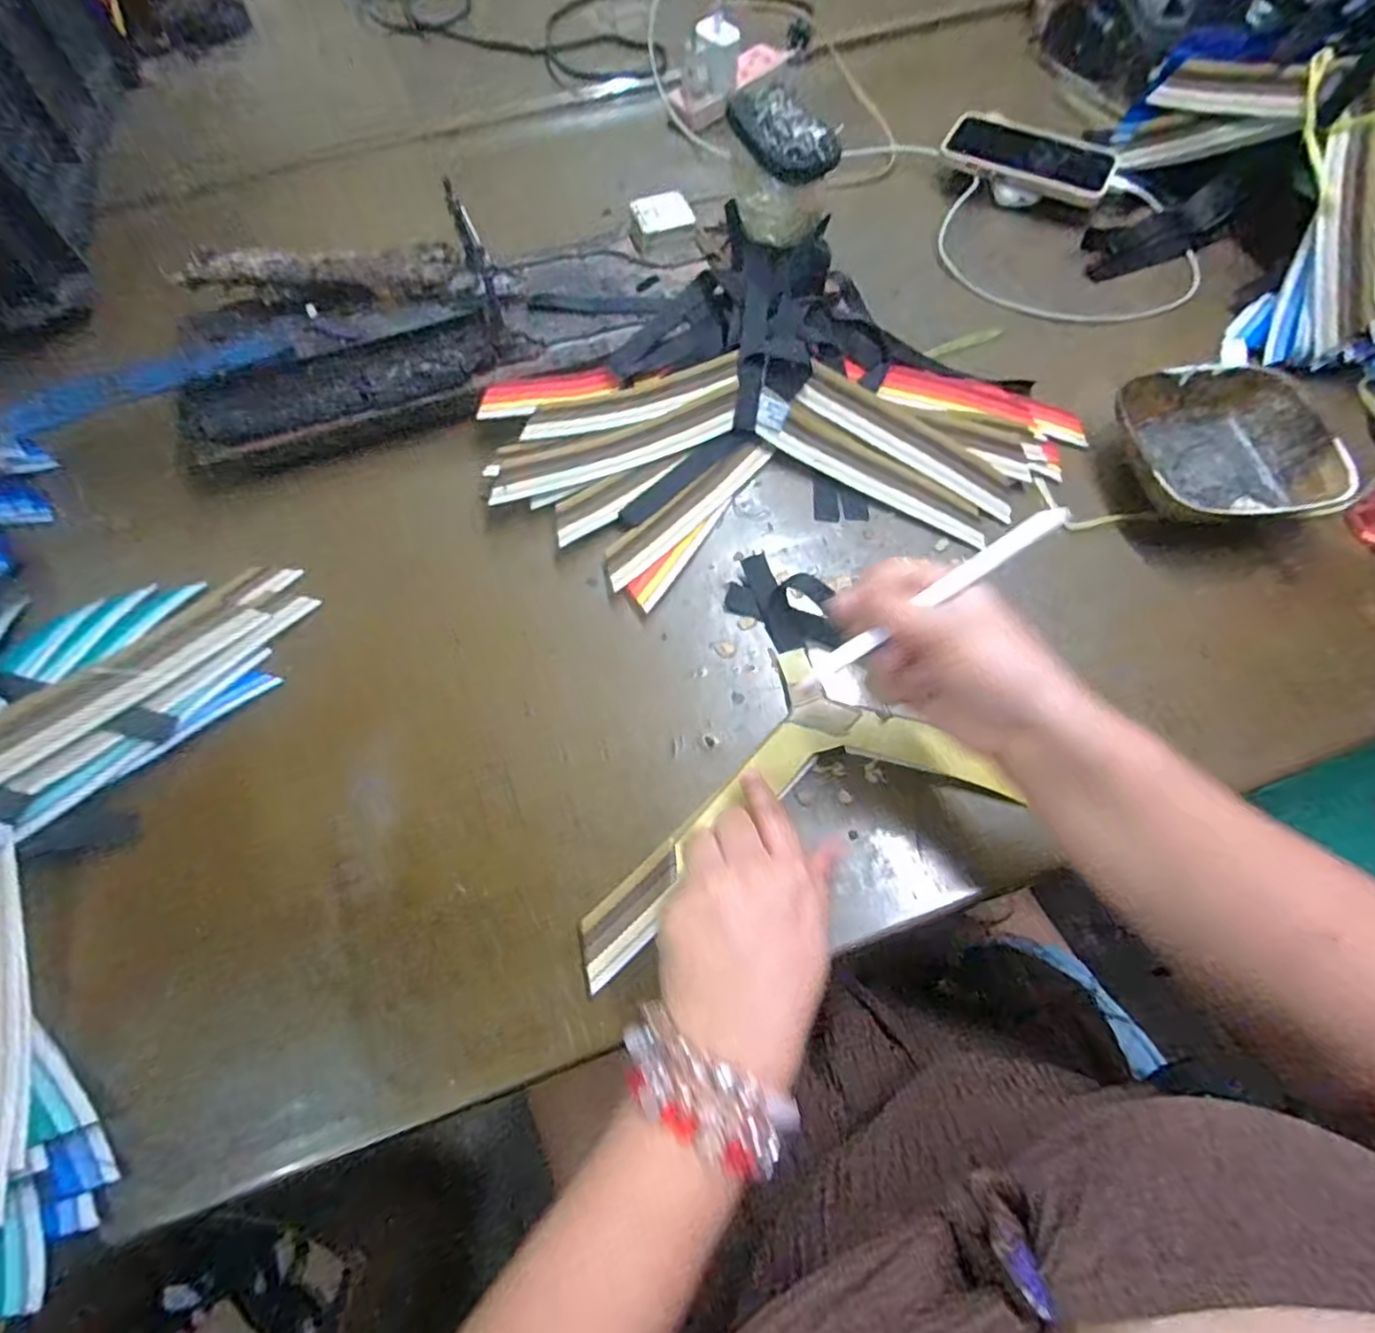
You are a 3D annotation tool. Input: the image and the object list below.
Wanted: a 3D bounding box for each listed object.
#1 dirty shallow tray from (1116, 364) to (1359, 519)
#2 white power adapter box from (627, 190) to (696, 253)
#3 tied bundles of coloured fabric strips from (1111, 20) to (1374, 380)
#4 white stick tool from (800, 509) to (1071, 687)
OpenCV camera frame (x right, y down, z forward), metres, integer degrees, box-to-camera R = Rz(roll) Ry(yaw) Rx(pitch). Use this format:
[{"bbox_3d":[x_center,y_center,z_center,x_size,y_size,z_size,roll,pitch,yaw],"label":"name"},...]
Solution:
[{"bbox_3d":[0.361,-0.148,0.455,0.127,0.040,0.122,-2,64,1],"label":"dirty shallow tray"},{"bbox_3d":[-0.022,-0.378,0.560,0.051,0.020,0.048,-20,65,-8],"label":"white power adapter box"},{"bbox_3d":[0.491,-0.402,0.530,0.147,0.120,0.342,-1,64,2],"label":"tied bundles of coloured fabric strips"},{"bbox_3d":[0.112,-0.034,0.295,0.146,0.010,0.011,-33,67,-5],"label":"white stick tool"}]

